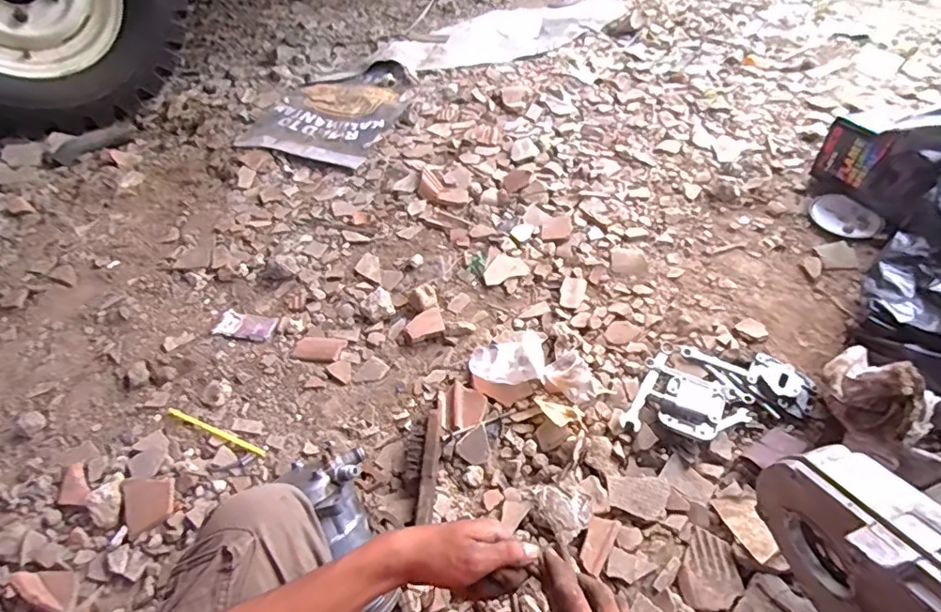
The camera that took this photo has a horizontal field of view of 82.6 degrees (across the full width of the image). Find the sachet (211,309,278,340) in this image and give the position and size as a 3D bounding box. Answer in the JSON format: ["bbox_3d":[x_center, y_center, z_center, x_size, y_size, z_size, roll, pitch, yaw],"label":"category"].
[{"bbox_3d":[-0.444,0.039,1.061,0.116,0.023,0.066,4,52,8],"label":"sachet"}]

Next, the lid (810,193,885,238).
[{"bbox_3d":[0.805,-0.192,1.156,0.138,0.011,0.138,-3,51,3],"label":"lid"}]

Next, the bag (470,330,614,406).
[{"bbox_3d":[0.126,0.101,0.953,0.233,0.034,0.124,9,53,13],"label":"bag"}]

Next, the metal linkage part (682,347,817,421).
[{"bbox_3d":[0.485,0.105,0.929,0.215,0.022,0.079,30,60,26],"label":"metal linkage part"}]

